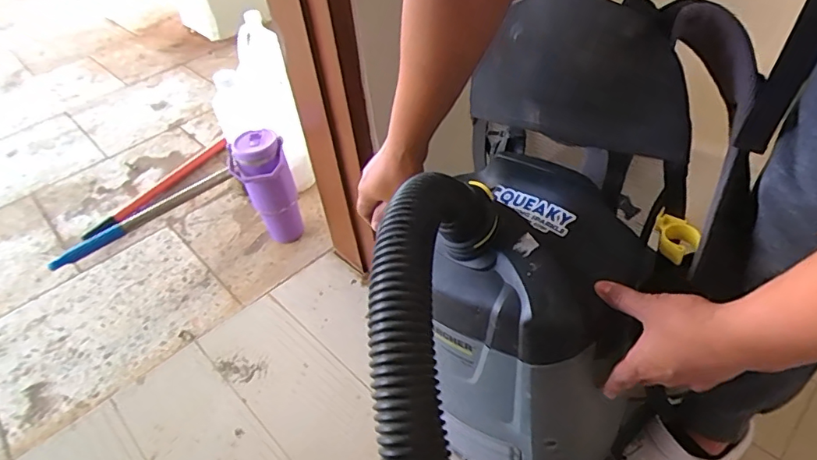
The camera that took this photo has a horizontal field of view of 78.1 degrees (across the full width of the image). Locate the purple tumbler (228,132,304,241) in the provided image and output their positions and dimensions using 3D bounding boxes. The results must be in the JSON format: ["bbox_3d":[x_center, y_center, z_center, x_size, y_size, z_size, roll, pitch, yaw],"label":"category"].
[{"bbox_3d":[-0.269,-0.068,0.983,0.103,0.245,0.082,-20,45,-13],"label":"purple tumbler"}]

